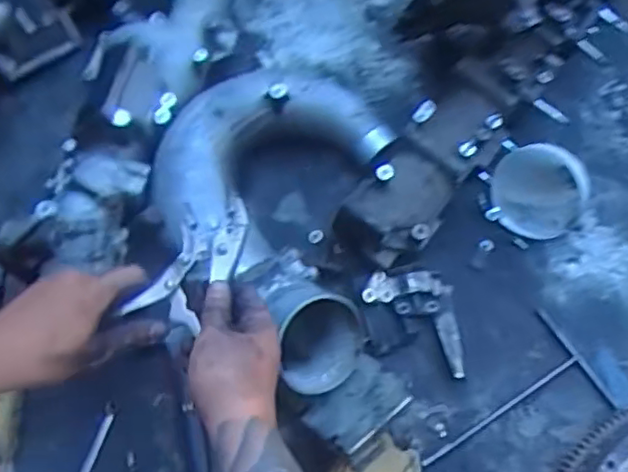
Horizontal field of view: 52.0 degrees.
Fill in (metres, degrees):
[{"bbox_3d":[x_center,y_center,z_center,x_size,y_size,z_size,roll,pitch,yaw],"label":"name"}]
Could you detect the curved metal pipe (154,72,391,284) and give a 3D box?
[{"bbox_3d":[-0.068,-0.121,0.877,0.228,0.092,0.356,41,53,9],"label":"curved metal pipe"}]

